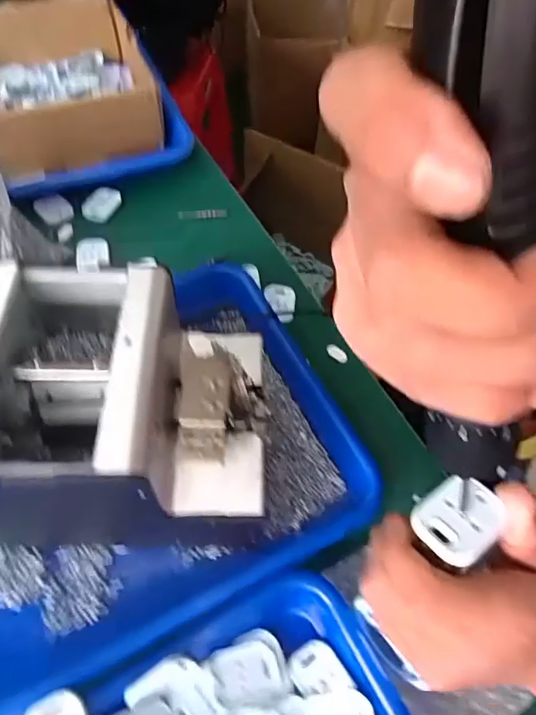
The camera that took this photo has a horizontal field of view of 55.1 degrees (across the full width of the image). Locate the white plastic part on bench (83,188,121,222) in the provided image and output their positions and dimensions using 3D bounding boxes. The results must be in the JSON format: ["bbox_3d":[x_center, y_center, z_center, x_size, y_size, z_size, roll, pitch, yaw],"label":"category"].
[{"bbox_3d":[-0.169,-0.156,0.521,0.034,0.009,0.041,30,61,14],"label":"white plastic part on bench"}]

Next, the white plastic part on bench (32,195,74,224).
[{"bbox_3d":[-0.213,-0.148,0.514,0.034,0.010,0.030,40,68,9],"label":"white plastic part on bench"}]

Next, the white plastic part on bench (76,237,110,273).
[{"bbox_3d":[-0.167,-0.098,0.488,0.030,0.005,0.043,-7,59,-8],"label":"white plastic part on bench"}]

